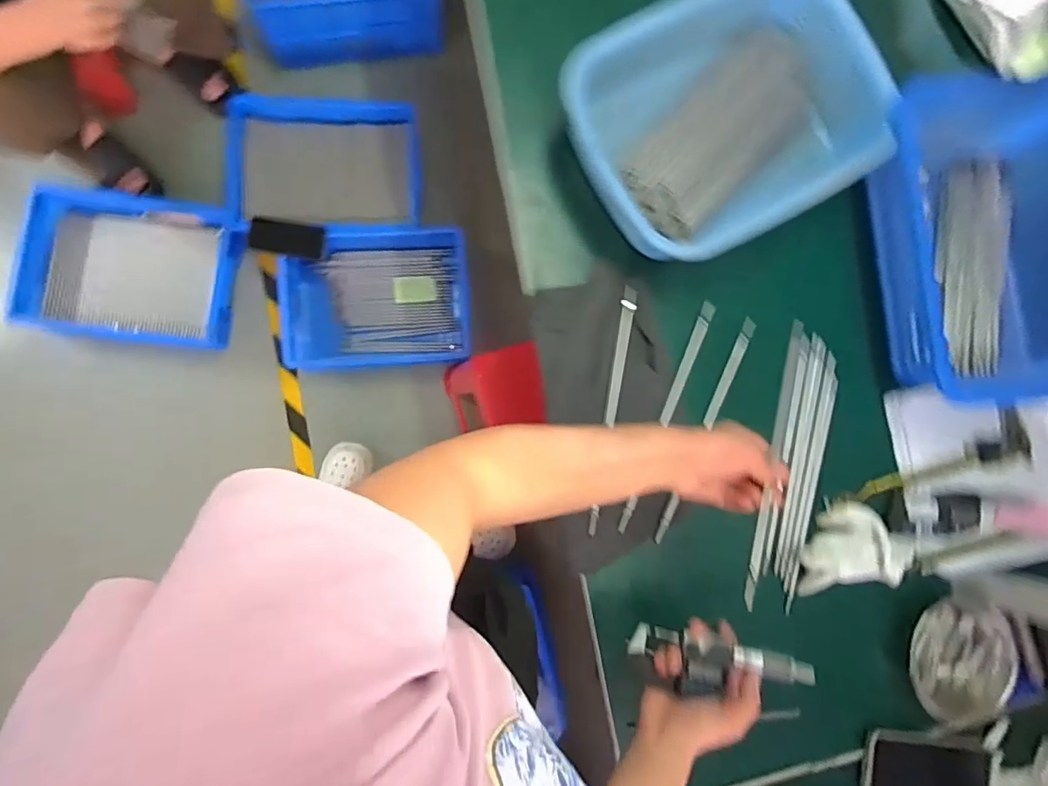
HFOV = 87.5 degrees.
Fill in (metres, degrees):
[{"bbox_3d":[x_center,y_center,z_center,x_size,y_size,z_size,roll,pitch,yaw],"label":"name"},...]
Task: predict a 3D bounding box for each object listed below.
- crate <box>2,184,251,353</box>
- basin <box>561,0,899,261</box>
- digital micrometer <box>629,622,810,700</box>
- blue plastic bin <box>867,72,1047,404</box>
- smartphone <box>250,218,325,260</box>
[{"bbox_3d":[-0.862,-0.278,1.221,0.414,0.095,0.330,5,86,-7],"label":"crate"},{"bbox_3d":[0.209,-0.306,0.615,0.321,0.119,0.268,-27,91,-8],"label":"basin"},{"bbox_3d":[0.171,0.242,0.487,0.154,0.027,0.041,3,90,17],"label":"digital micrometer"},{"bbox_3d":[0.550,-0.186,0.636,0.251,0.117,0.397,-9,88,-8],"label":"blue plastic bin"},{"bbox_3d":[-0.546,-0.356,1.267,0.160,0.015,0.073,6,110,-15],"label":"smartphone"}]

